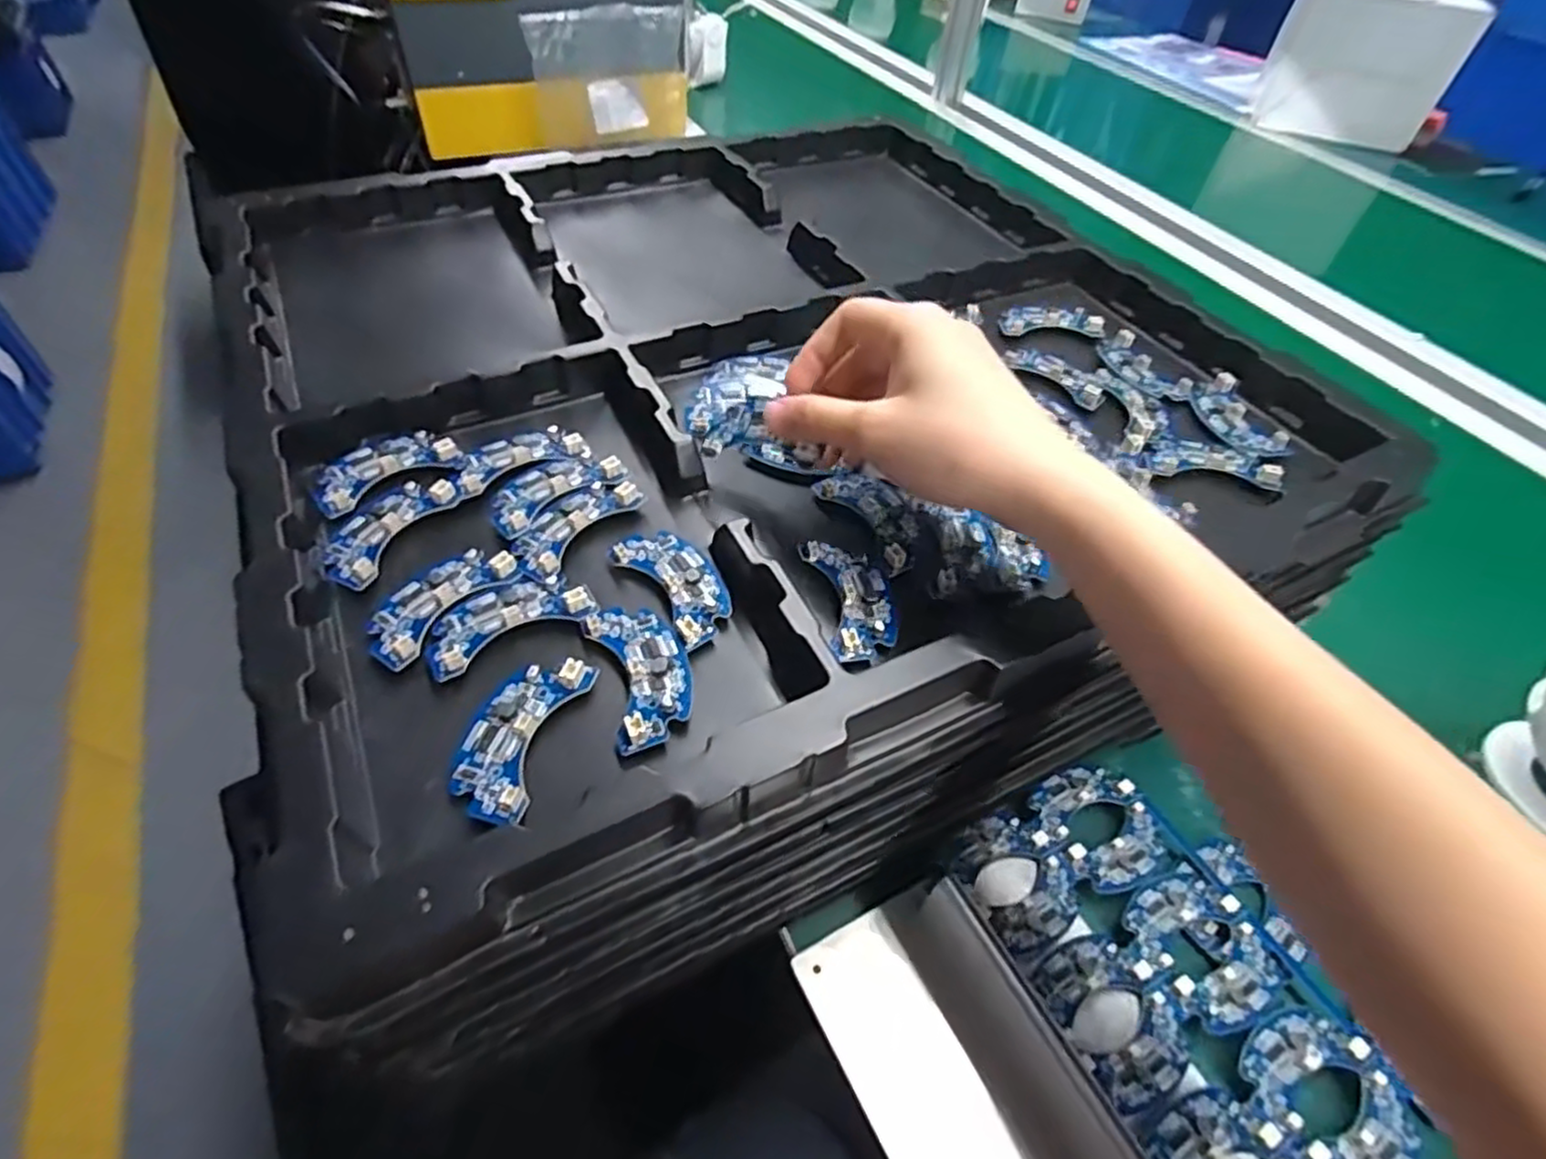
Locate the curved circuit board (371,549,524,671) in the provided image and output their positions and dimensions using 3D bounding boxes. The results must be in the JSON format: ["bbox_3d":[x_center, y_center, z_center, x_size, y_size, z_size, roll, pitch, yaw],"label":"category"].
[{"bbox_3d":[-0.135,0.007,0.293,0.031,0.006,0.063,32,54,20],"label":"curved circuit board"}]

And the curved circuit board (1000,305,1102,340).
[{"bbox_3d":[0.175,-0.165,0.461,0.064,0.010,0.029,2,50,-4],"label":"curved circuit board"}]

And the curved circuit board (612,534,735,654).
[{"bbox_3d":[-0.040,0.000,0.305,0.030,0.008,0.062,-29,58,-27],"label":"curved circuit board"}]

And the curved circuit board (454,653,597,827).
[{"bbox_3d":[-0.091,0.053,0.257,0.032,0.007,0.062,15,50,6],"label":"curved circuit board"}]

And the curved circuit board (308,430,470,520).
[{"bbox_3d":[-0.182,-0.054,0.340,0.064,0.007,0.036,-29,59,-27],"label":"curved circuit board"}]

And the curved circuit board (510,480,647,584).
[{"bbox_3d":[-0.089,-0.026,0.323,0.033,0.007,0.062,30,53,18],"label":"curved circuit board"}]

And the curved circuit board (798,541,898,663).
[{"bbox_3d":[0.034,0.007,0.304,0.034,0.006,0.062,-5,51,-10],"label":"curved circuit board"}]

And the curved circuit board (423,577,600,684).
[{"bbox_3d":[-0.108,0.013,0.291,0.065,0.009,0.035,-24,56,-24],"label":"curved circuit board"}]

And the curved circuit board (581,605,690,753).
[{"bbox_3d":[-0.050,0.033,0.277,0.032,0.007,0.062,-15,53,-17],"label":"curved circuit board"}]

